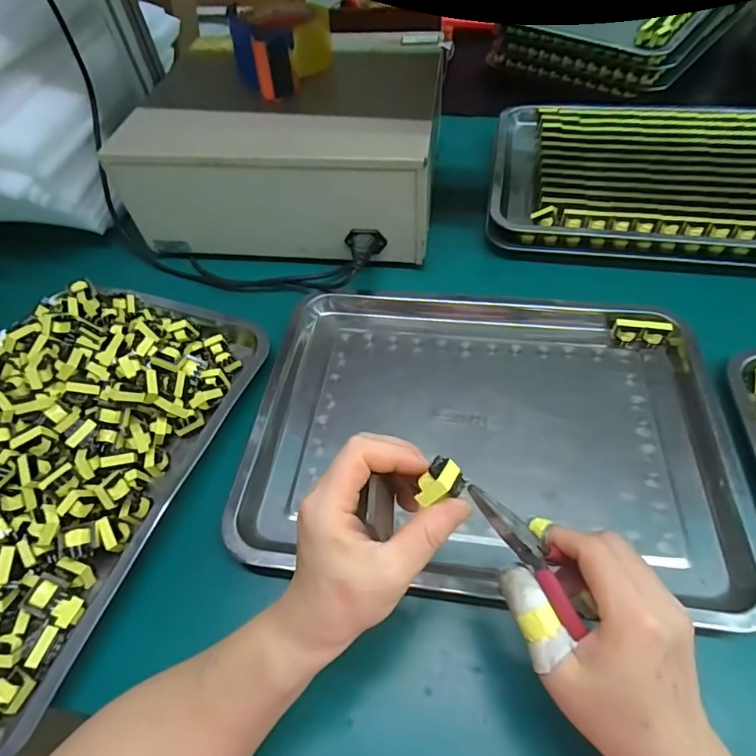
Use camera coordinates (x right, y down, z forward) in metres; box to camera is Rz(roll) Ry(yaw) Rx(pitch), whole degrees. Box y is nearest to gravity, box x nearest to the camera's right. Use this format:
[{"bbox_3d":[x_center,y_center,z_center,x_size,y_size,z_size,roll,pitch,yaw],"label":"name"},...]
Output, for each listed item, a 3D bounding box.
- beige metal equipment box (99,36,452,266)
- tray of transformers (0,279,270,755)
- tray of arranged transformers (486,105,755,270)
[{"bbox_3d":[-0.085,-0.288,0.580,0.343,0.142,0.307,9,56,11],"label":"beige metal equipment box"},{"bbox_3d":[-0.285,0.055,0.390,0.258,0.064,0.392,14,57,14],"label":"tray of transformers"},{"bbox_3d":[0.344,-0.247,0.583,0.381,0.058,0.256,7,56,10],"label":"tray of arranged transformers"}]

